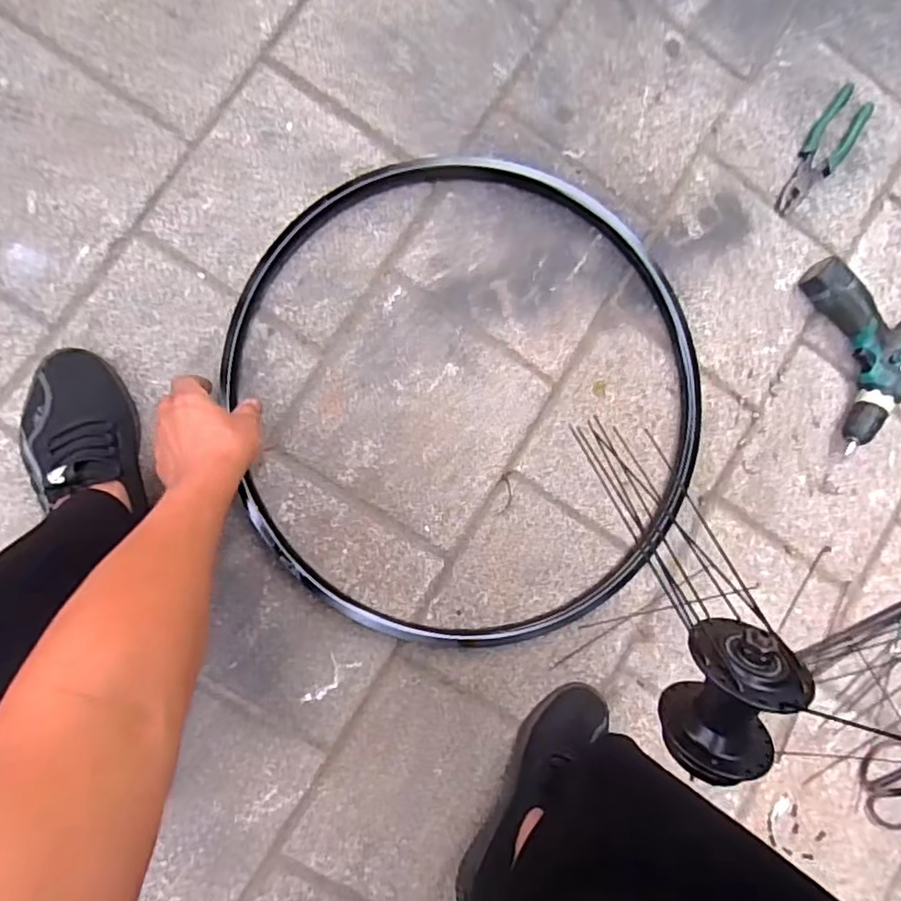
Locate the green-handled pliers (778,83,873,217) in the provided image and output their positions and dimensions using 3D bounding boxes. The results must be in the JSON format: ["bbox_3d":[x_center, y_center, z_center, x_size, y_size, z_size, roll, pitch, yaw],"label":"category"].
[{"bbox_3d":[0.509,-0.402,0.821,0.063,0.026,0.191,32,84,-8],"label":"green-handled pliers"}]

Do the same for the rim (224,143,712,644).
[{"bbox_3d":[0.031,-0.062,0.714,0.553,0.032,0.575,0,90,-10],"label":"rim"}]

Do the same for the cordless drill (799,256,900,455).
[{"bbox_3d":[0.568,-0.142,0.804,0.136,0.055,0.243,-18,93,-10],"label":"cordless drill"}]

